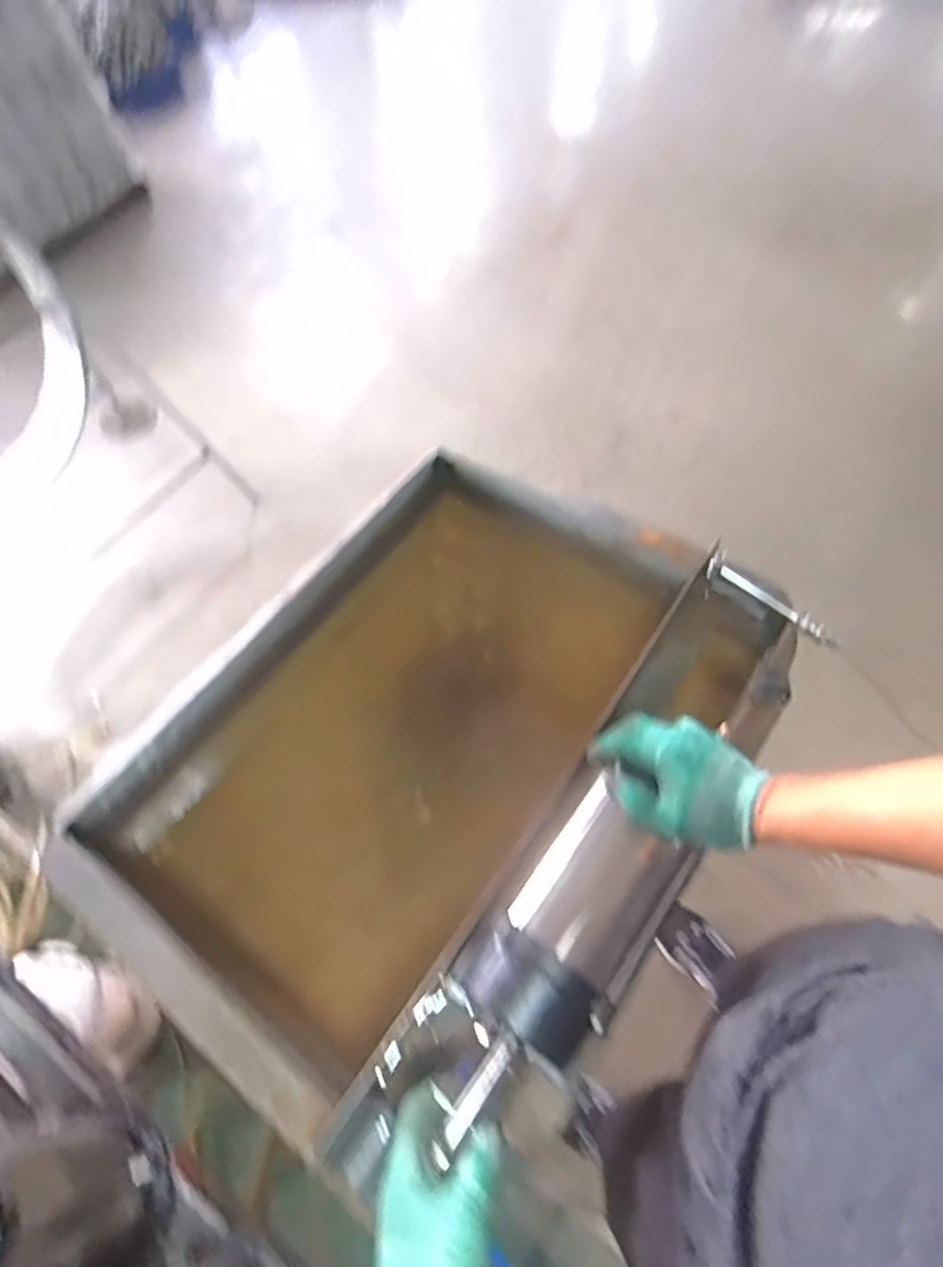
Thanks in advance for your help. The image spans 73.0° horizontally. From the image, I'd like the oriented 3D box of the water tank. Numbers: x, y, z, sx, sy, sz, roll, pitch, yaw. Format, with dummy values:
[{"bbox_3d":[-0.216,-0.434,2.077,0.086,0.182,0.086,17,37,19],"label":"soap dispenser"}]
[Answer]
[{"bbox_3d":[-0.035,0.157,0.823,0.601,0.241,0.783,36,69,21],"label":"water tank"}]

